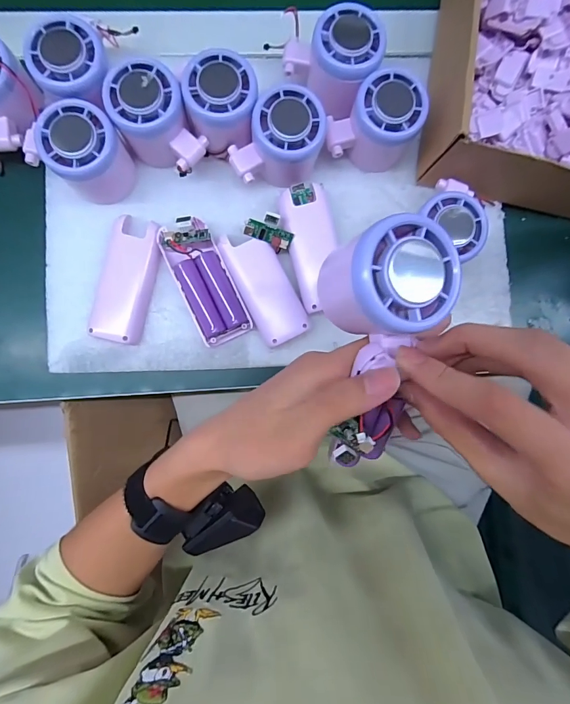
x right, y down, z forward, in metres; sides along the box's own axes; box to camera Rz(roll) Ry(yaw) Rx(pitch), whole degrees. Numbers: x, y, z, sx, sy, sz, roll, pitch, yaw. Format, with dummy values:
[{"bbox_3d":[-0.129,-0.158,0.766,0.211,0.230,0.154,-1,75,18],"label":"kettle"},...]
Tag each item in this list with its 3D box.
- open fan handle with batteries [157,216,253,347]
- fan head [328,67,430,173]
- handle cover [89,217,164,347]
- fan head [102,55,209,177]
[{"bbox_3d":[-0.067,-0.059,0.312,0.042,0.022,0.103,-25,91,-3],"label":"open fan handle with batteries"},{"bbox_3d":[0.072,-0.187,0.306,0.073,0.050,0.055,3,89,-3],"label":"fan head"},{"bbox_3d":[-0.132,-0.060,0.316,0.041,0.016,0.101,15,89,-3],"label":"handle cover"},{"bbox_3d":[-0.100,-0.178,0.292,0.055,0.045,0.075,-32,91,-3],"label":"fan head"}]

